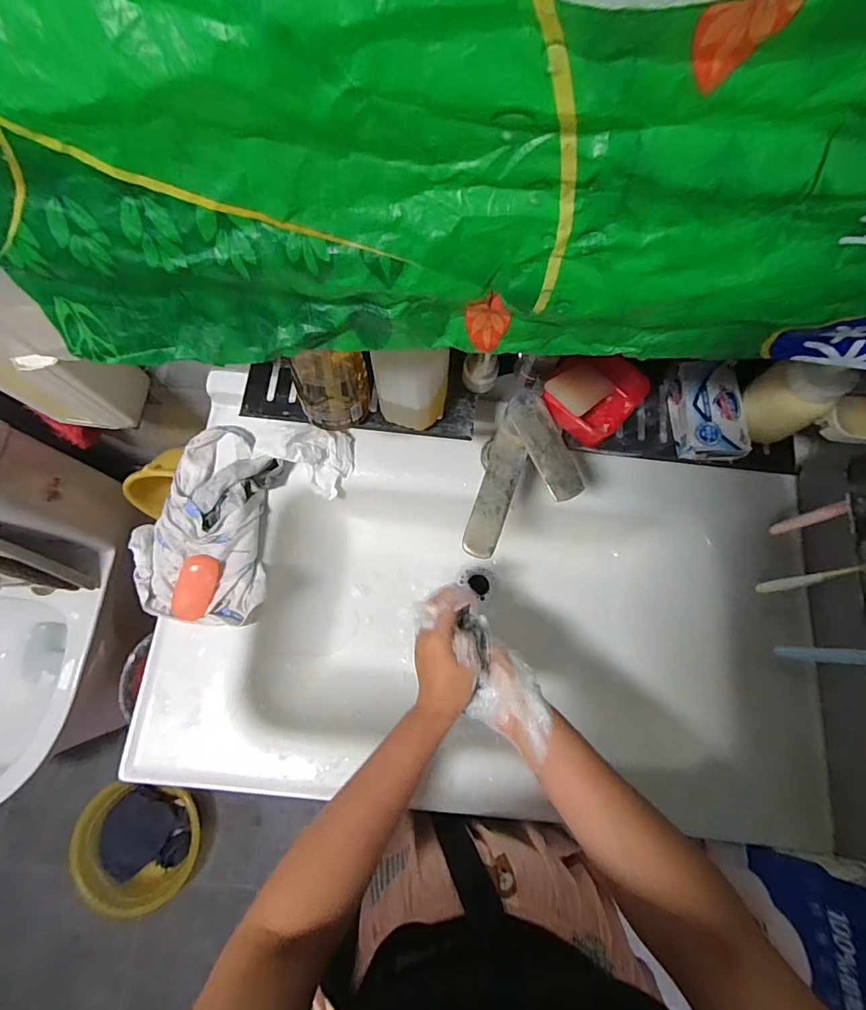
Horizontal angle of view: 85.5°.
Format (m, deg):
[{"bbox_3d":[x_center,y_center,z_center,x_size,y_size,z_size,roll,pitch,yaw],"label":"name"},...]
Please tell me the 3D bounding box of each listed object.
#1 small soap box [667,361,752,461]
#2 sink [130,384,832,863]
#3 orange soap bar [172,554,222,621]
[{"bbox_3d":[0.283,-0.093,0.482,0.056,0.037,0.100,0,76,-2],"label":"small soap box"},{"bbox_3d":[0.064,0.141,0.641,0.806,0.201,0.459,9,76,0],"label":"sink"},{"bbox_3d":[-0.283,0.098,0.557,0.042,0.020,0.077,19,76,3],"label":"orange soap bar"}]

